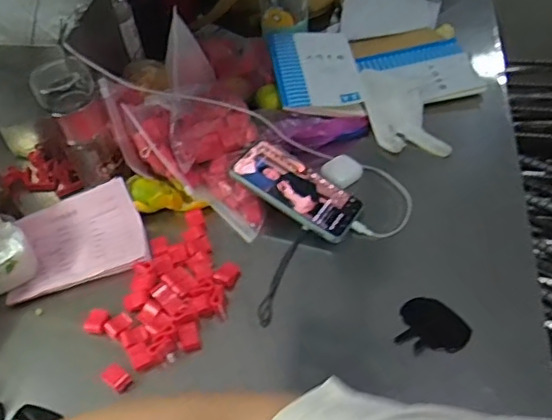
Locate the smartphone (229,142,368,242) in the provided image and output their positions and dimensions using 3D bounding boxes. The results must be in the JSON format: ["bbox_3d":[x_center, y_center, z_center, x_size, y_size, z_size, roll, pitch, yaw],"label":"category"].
[{"bbox_3d":[0.025,-0.026,0.719,0.160,0.018,0.074,34,60,12],"label":"smartphone"}]

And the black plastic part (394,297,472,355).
[{"bbox_3d":[0.164,0.129,0.623,0.073,0.028,0.066,29,59,26],"label":"black plastic part"}]

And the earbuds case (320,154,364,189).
[{"bbox_3d":[0.086,-0.050,0.761,0.043,0.017,0.047,32,60,28],"label":"earbuds case"}]

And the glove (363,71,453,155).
[{"bbox_3d":[0.175,-0.137,0.826,0.085,0.025,0.162,-17,69,2],"label":"glove"}]

